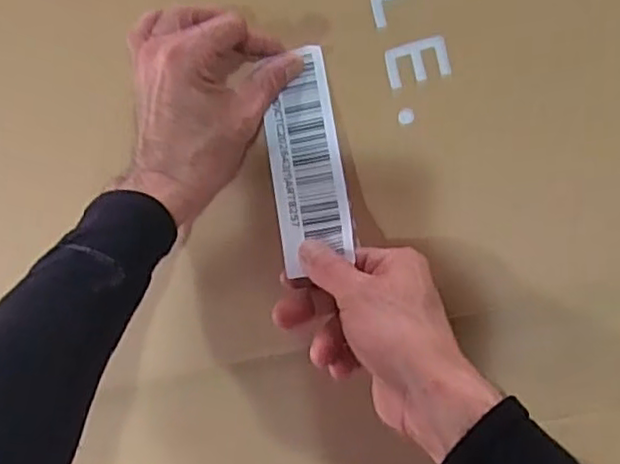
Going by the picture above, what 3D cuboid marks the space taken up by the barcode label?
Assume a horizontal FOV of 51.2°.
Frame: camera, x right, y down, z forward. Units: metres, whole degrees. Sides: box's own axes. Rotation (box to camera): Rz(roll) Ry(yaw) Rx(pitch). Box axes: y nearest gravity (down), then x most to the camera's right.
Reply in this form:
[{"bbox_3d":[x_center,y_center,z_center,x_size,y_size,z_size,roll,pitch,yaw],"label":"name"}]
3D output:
[{"bbox_3d":[-0.003,-0.047,0.414,0.046,0.010,0.136,-9,80,3],"label":"barcode label"}]

